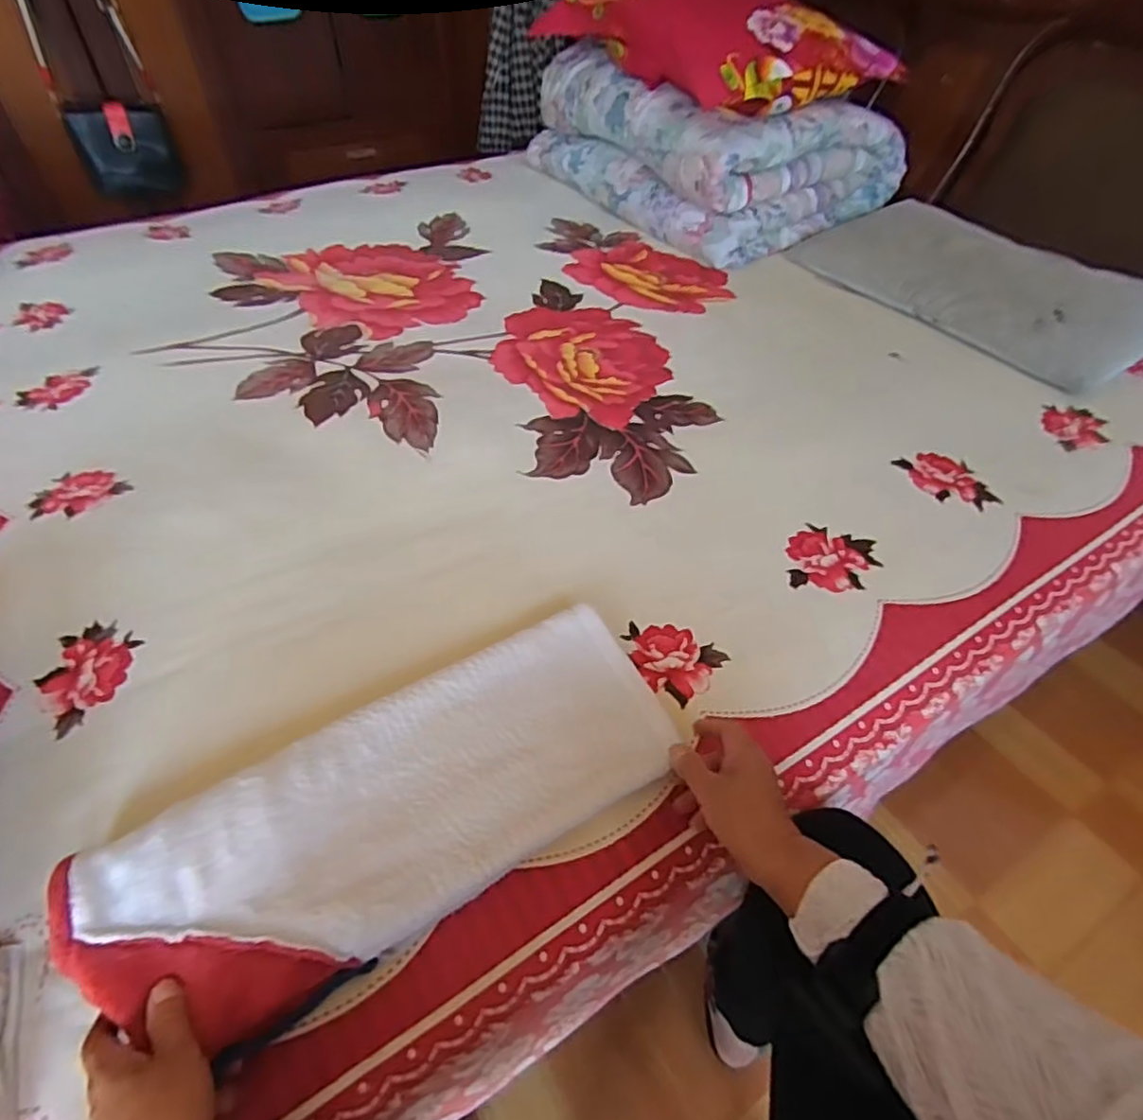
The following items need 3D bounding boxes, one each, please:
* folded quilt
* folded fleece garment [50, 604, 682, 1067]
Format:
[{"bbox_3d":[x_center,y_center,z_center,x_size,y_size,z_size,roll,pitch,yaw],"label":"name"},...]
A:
[{"bbox_3d":[0.256,-0.865,1.375,0.422,0.238,0.691,-29,53,-25],"label":"folded quilt"},{"bbox_3d":[-0.127,0.182,0.515,0.436,0.037,0.177,-22,53,-28],"label":"folded fleece garment"}]

